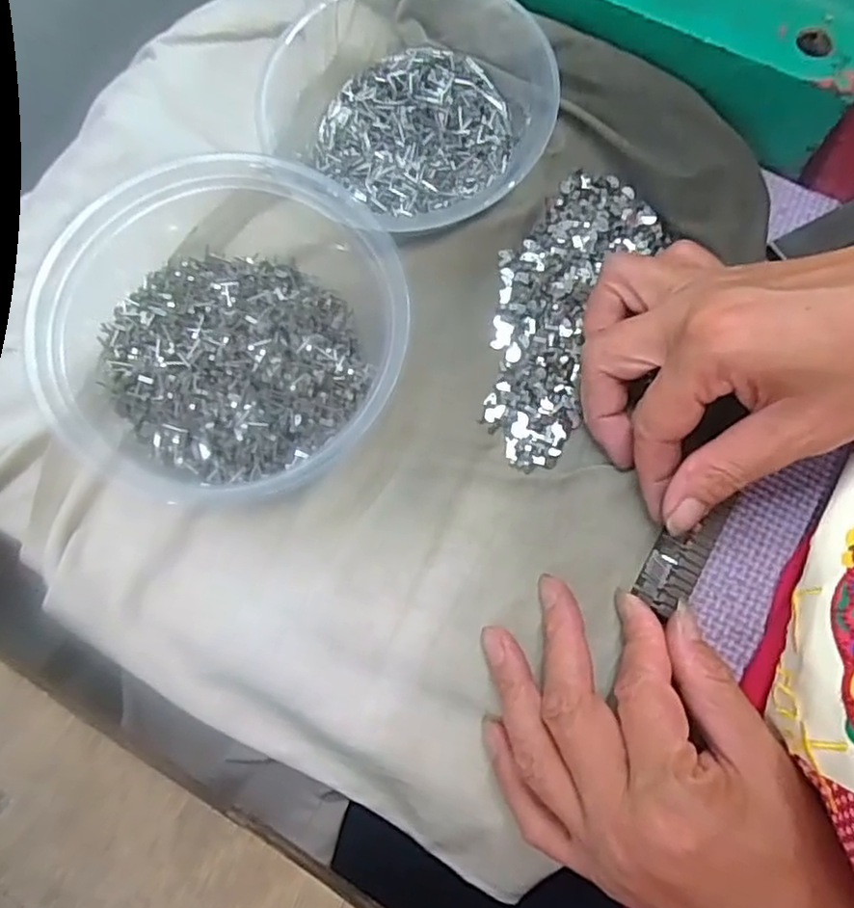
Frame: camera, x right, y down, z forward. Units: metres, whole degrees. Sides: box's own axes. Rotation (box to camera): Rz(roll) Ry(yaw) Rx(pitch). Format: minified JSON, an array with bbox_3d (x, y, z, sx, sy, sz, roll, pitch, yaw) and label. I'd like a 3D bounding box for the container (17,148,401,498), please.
[{"bbox_3d":[-0.085,-0.052,0.266,0.144,0.055,0.135,0,74,0],"label":"container"}]

